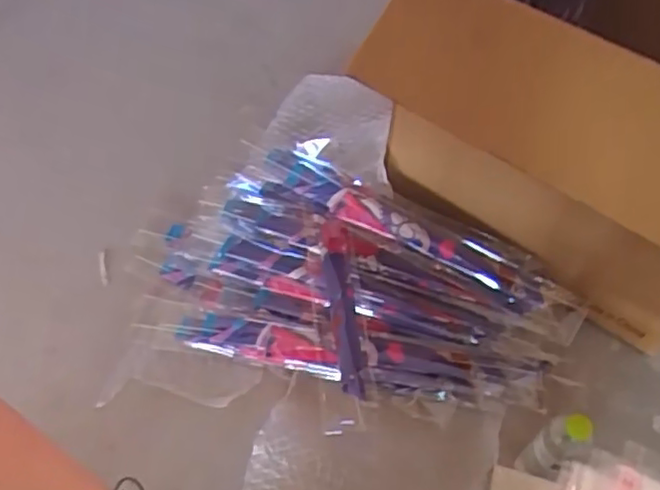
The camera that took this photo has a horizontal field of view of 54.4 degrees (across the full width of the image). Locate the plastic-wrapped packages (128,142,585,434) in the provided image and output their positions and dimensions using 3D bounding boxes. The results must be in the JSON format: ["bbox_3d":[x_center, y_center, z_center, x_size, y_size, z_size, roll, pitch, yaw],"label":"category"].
[{"bbox_3d":[0.016,0.077,1.152,0.780,0.096,0.459,22,57,16],"label":"plastic-wrapped packages"}]

